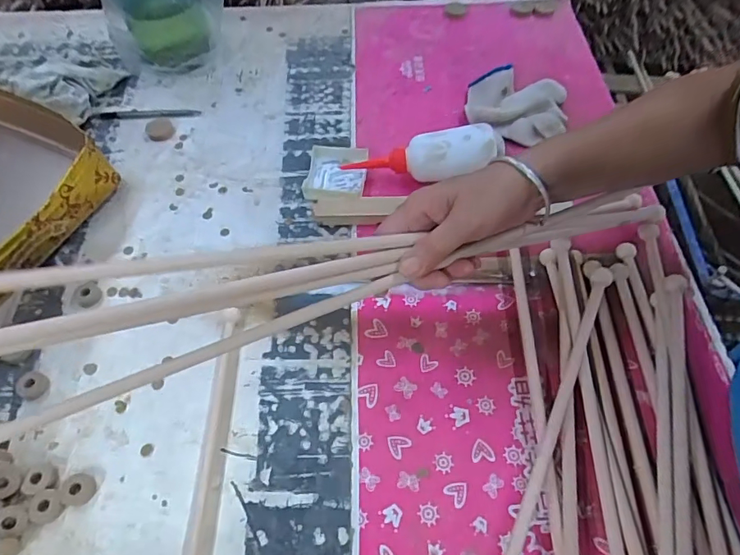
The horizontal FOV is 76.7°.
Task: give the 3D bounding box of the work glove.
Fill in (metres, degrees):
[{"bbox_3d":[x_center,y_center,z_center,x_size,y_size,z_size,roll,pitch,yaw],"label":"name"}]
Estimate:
[{"bbox_3d":[0.196,-0.231,0.622,0.128,0.032,0.107,8,58,5],"label":"work glove"}]

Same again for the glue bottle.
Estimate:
[{"bbox_3d":[0.061,-0.142,0.565,0.185,0.058,0.046,-7,56,17],"label":"glue bottle"}]

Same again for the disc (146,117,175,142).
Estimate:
[{"bbox_3d":[-0.287,-0.203,0.639,0.036,0.008,0.045,-6,57,-4],"label":"disc"}]

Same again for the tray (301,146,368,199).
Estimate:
[{"bbox_3d":[-0.042,-0.125,0.576,0.072,0.019,0.086,4,57,3],"label":"tray"}]

